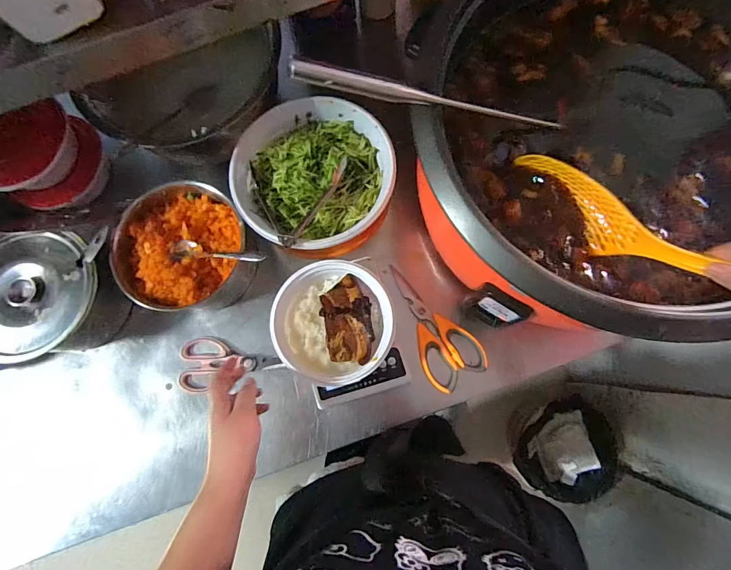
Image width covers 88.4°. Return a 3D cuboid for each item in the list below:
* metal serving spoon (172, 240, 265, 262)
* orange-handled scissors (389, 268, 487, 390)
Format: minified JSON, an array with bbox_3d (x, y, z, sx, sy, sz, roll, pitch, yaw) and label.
[{"bbox_3d":[-0.212,-0.049,0.545,0.141,0.026,0.032,2,79,2],"label":"metal serving spoon"},{"bbox_3d":[0.100,0.062,0.598,0.092,0.021,0.205,-32,80,-5],"label":"orange-handled scissors"}]

